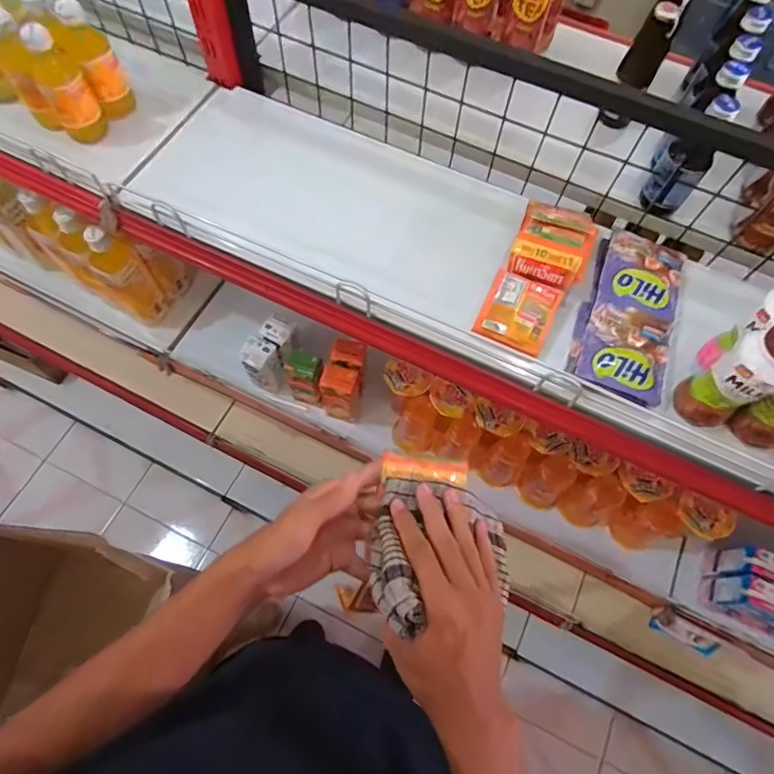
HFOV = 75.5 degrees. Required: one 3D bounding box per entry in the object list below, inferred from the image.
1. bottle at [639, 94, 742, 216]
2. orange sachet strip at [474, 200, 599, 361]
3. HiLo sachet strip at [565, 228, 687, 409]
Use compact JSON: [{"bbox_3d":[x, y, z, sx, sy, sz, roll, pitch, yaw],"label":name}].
[{"bbox_3d":[0.339,-0.258,0.564,0.048,0.126,0.044,1,66,-2],"label":"bottle"},{"bbox_3d":[0.167,-0.125,0.551,0.080,0.032,0.184,27,81,10],"label":"orange sachet strip"},{"bbox_3d":[0.267,-0.083,0.554,0.095,0.026,0.205,20,67,6],"label":"HiLo sachet strip"}]

